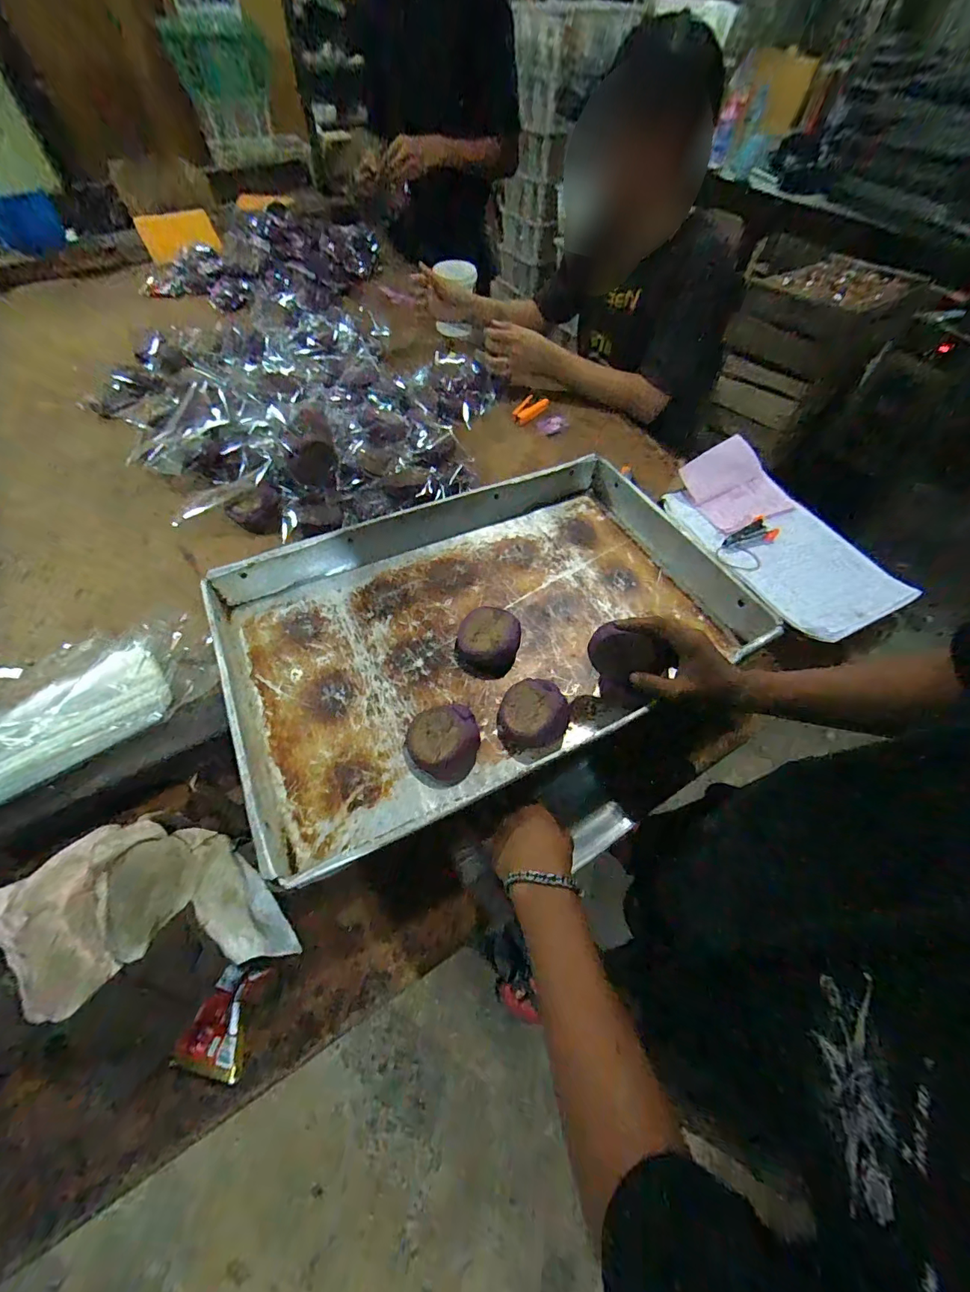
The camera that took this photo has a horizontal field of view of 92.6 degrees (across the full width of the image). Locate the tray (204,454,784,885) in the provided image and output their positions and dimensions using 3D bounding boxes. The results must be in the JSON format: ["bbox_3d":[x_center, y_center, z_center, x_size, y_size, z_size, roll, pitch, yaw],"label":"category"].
[{"bbox_3d":[-0.001,-0.034,0.609,0.643,0.075,0.417,-21,57,-16],"label":"tray"}]

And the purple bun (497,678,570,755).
[{"bbox_3d":[0.052,0.073,0.531,0.078,0.035,0.083,-11,55,-10],"label":"purple bun"}]

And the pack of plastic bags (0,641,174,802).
[{"bbox_3d":[-0.467,0.084,0.515,0.219,0.048,0.102,-35,63,-24],"label":"pack of plastic bags"}]

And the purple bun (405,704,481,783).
[{"bbox_3d":[-0.045,0.103,0.515,0.086,0.039,0.075,29,58,18],"label":"purple bun"}]

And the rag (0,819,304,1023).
[{"bbox_3d":[-0.312,0.227,0.419,0.249,0.045,0.152,-11,55,-10],"label":"rag"}]

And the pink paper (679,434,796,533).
[{"bbox_3d":[0.440,-0.278,0.793,0.171,0.066,0.148,-27,62,-17],"label":"pink paper"}]

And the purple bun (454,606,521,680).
[{"bbox_3d":[0.002,-0.002,0.594,0.079,0.048,0.083,1,54,-1],"label":"purple bun"}]

